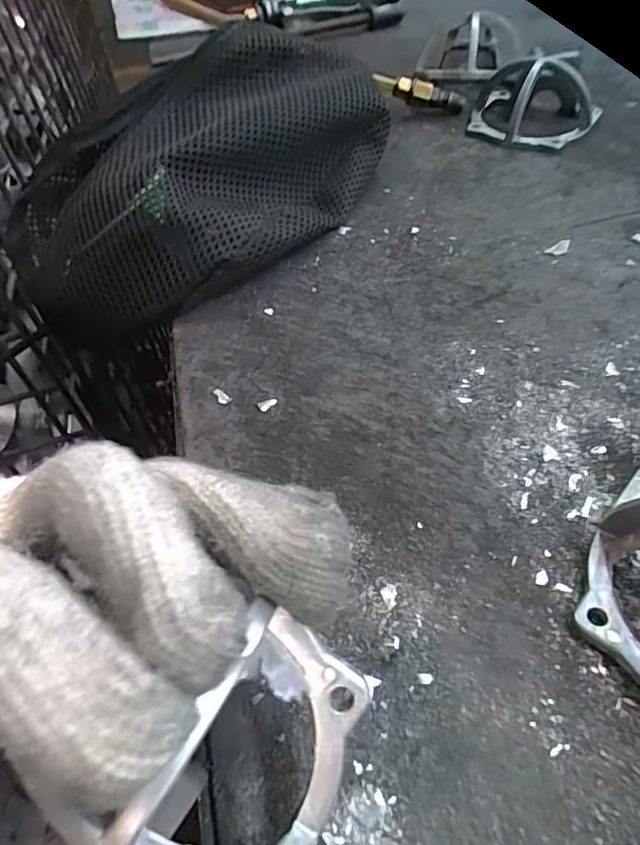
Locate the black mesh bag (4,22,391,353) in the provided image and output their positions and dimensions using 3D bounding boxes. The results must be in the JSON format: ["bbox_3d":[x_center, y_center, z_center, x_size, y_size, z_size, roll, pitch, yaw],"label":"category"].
[{"bbox_3d":[-0.058,-0.147,0.311,0.237,0.068,0.136,-36,57,-23],"label":"black mesh bag"}]

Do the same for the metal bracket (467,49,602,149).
[{"bbox_3d":[0.150,-0.225,0.373,0.085,0.049,0.069,10,52,12],"label":"metal bracket"}]

